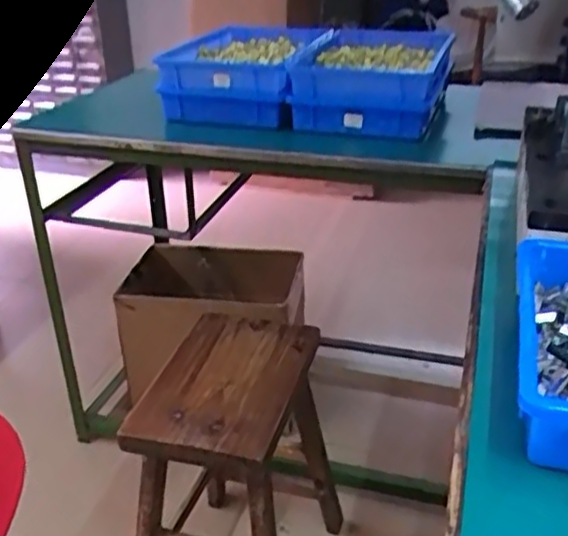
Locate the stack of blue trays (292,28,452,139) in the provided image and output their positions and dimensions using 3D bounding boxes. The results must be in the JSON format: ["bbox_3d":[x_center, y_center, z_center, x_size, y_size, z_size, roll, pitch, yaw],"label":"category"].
[{"bbox_3d":[0.177,-0.349,1.322,0.233,0.141,0.419,4,28,18],"label":"stack of blue trays"}]

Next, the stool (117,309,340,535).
[{"bbox_3d":[-0.077,0.353,1.141,0.252,0.424,0.354,7,29,16],"label":"stool"}]

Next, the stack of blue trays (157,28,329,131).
[{"bbox_3d":[-0.071,-0.368,1.316,0.273,0.106,0.361,0,27,10],"label":"stack of blue trays"}]

